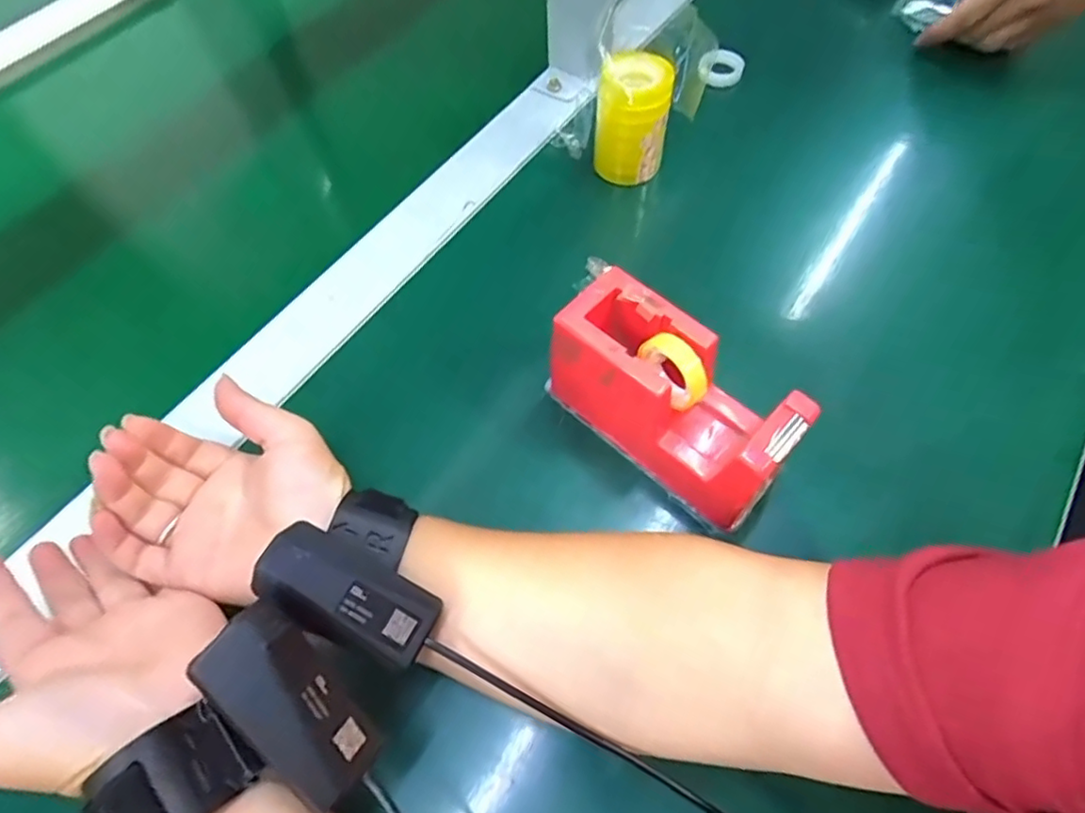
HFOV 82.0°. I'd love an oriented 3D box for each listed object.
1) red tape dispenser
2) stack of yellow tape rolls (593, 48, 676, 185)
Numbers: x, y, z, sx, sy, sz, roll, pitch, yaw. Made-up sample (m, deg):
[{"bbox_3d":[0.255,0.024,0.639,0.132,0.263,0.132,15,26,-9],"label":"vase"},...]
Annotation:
[{"bbox_3d":[0.068,0.000,0.328,0.134,0.080,0.052,39,69,21],"label":"red tape dispenser"},{"bbox_3d":[0.063,-0.203,0.440,0.048,0.074,0.048,6,61,5],"label":"stack of yellow tape rolls"}]

